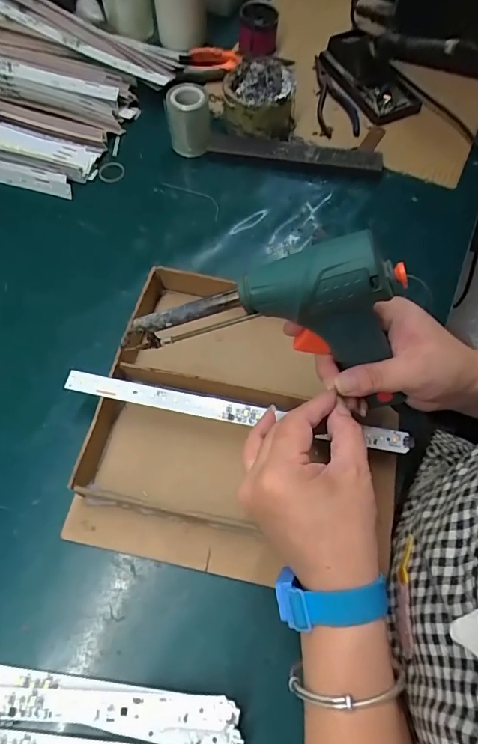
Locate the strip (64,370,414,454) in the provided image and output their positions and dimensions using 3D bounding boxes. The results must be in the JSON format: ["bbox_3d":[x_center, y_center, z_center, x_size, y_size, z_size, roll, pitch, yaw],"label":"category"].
[{"bbox_3d":[-0.004,0.032,0.378,0.284,0.010,0.017,10,62,6],"label":"strip"}]

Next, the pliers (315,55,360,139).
[{"bbox_3d":[0.126,-0.366,0.601,0.052,0.019,0.147,0,61,-1],"label":"pliers"}]

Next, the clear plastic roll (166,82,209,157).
[{"bbox_3d":[-0.059,-0.296,0.538,0.046,0.067,0.050,-8,62,-5],"label":"clear plastic roll"}]

